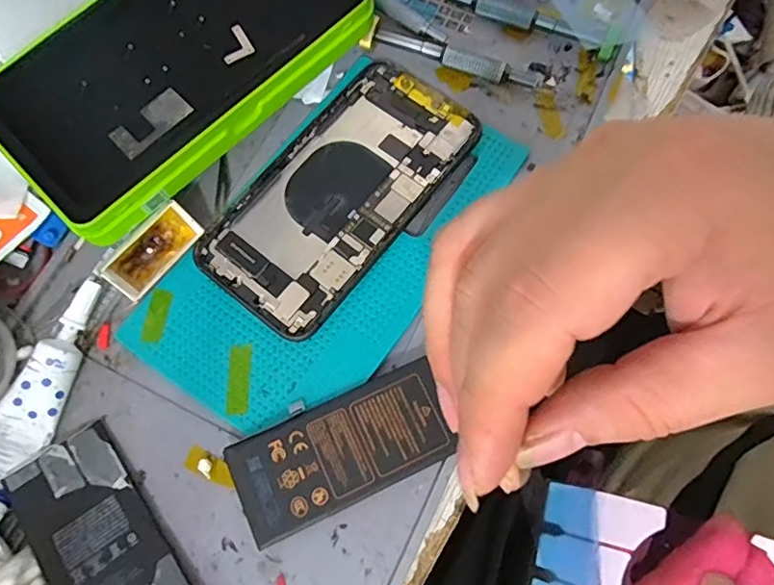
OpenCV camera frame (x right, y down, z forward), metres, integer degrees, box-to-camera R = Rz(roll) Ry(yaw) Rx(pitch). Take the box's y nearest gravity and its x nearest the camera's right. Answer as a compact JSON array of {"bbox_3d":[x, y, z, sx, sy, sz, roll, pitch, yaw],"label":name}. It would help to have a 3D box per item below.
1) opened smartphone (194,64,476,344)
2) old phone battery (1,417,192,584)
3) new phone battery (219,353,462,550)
[{"bbox_3d":[-0.023,-0.052,0.271,0.074,0.007,0.148,36,77,12],"label":"opened smartphone"},{"bbox_3d":[-0.119,0.106,0.219,0.043,0.008,0.100,-36,75,-10],"label":"old phone battery"},{"bbox_3d":[-0.019,0.068,0.235,0.094,0.005,0.045,-25,74,-7],"label":"new phone battery"}]

